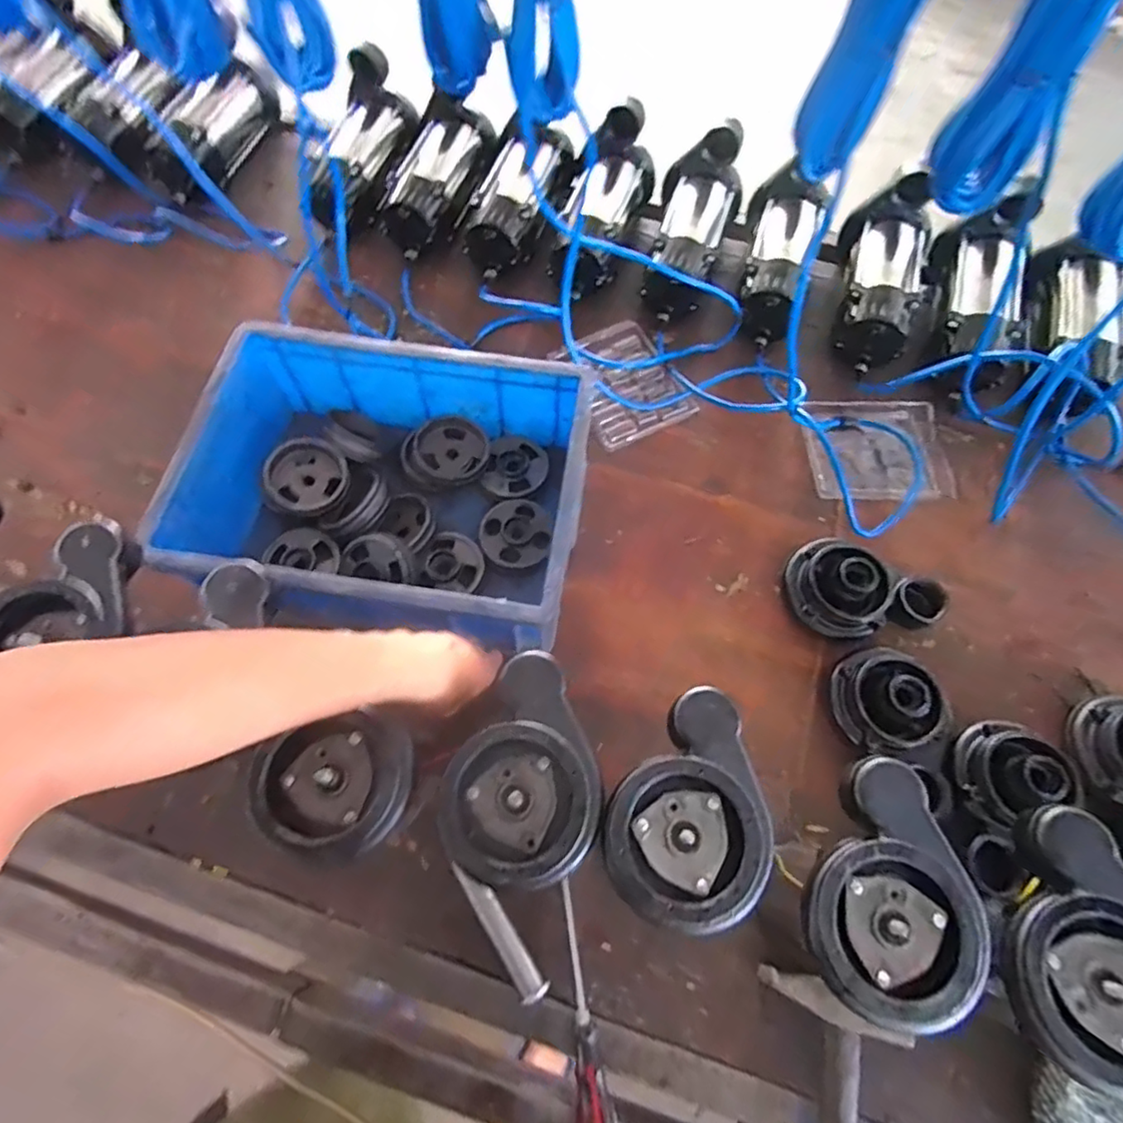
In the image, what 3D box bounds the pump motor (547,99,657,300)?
[{"bbox_3d":[0.054,-0.514,0.893,0.109,0.113,0.274,19,80,7],"label":"pump motor"}]

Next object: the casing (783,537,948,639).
[{"bbox_3d":[0.343,0.036,0.680,0.170,0.072,0.099,14,67,5],"label":"casing"}]

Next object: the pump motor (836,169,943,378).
[{"bbox_3d":[0.444,-0.400,0.846,0.118,0.101,0.256,19,68,7],"label":"pump motor"}]

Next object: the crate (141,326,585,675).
[{"bbox_3d":[-0.182,-0.077,0.670,0.405,0.133,0.303,11,67,4],"label":"crate"}]

